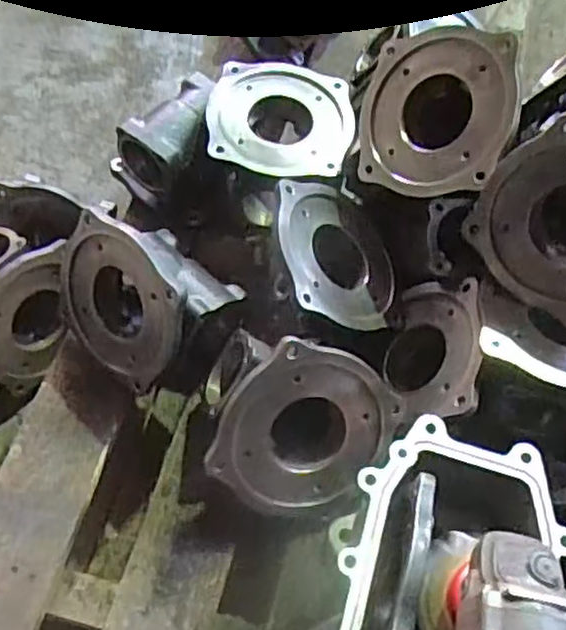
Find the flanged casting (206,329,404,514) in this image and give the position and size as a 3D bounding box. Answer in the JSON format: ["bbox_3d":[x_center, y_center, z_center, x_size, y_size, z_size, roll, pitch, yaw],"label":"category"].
[{"bbox_3d":[0.013,0.099,0.701,0.169,0.113,0.158,-4,105,-16],"label":"flanged casting"}]

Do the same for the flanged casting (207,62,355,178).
[{"bbox_3d":[-0.002,-0.218,0.808,0.157,0.020,0.154,2,60,-3],"label":"flanged casting"}]

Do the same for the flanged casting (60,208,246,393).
[{"bbox_3d":[-0.133,-0.027,0.758,0.160,0.157,0.121,42,37,19],"label":"flanged casting"}]

